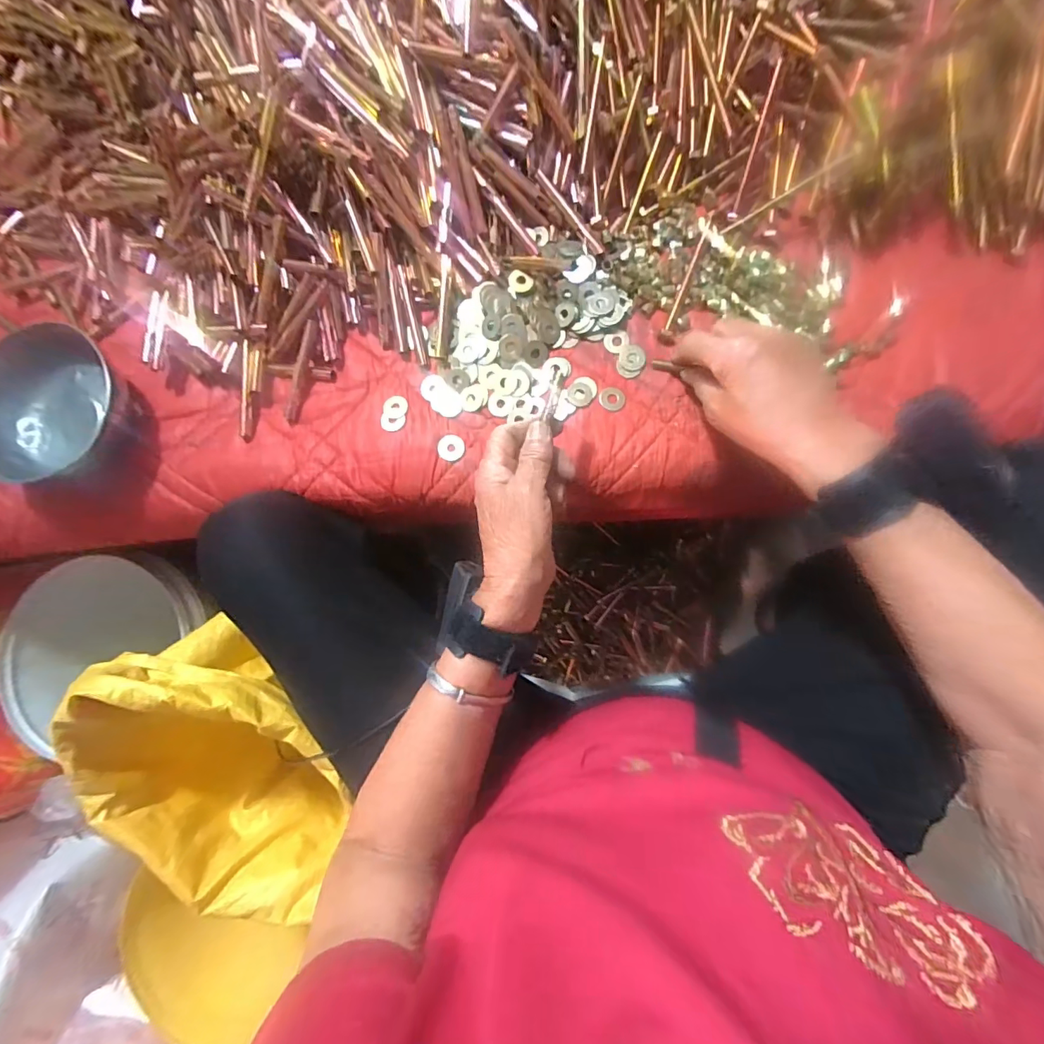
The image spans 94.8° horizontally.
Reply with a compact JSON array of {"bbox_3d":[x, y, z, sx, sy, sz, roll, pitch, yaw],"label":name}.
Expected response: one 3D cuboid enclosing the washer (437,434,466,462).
[{"bbox_3d":[-0.061,-0.065,0.417,0.023,0.004,0.024,-3,85,5],"label":"washer"}]

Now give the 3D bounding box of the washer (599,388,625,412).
[{"bbox_3d":[0.078,-0.105,0.412,0.022,0.004,0.021,-4,85,5],"label":"washer"}]

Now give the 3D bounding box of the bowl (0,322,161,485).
[{"bbox_3d":[-0.412,-0.105,0.433,0.147,0.054,0.138,0,85,5],"label":"bowl"}]

